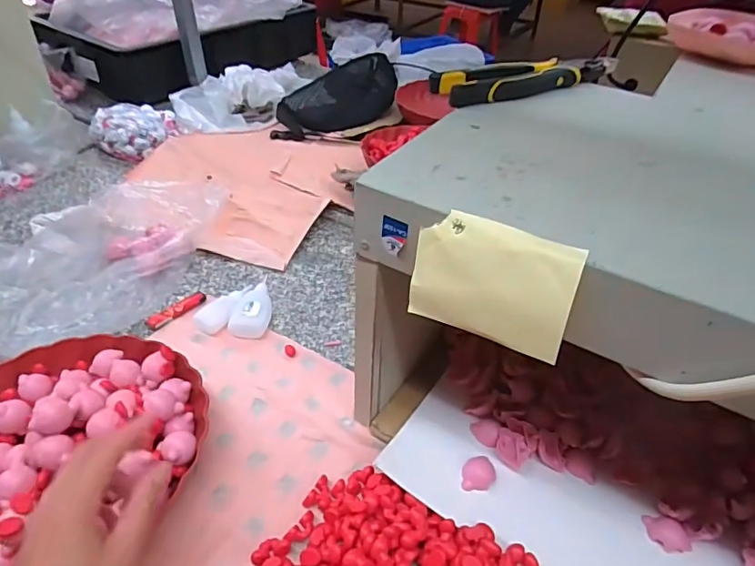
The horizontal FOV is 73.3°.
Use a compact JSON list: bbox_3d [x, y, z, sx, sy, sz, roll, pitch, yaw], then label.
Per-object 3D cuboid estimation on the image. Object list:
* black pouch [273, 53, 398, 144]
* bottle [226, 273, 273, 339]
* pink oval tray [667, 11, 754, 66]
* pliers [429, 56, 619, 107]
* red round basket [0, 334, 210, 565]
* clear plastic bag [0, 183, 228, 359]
[{"bbox_3d":[-0.078,-0.405,1.113,0.145,0.070,0.365,30,47,29],"label":"black pouch"},{"bbox_3d":[-0.146,0.026,0.633,0.044,0.027,0.110,9,41,7],"label":"bottle"},{"bbox_3d":[0.427,-0.298,0.613,0.142,0.029,0.089,34,55,27],"label":"pink oval tray"},{"bbox_3d":[0.144,-0.194,0.478,0.191,0.018,0.044,-14,43,-19],"label":"pliers"},{"bbox_3d":[-0.281,0.151,0.458,0.234,0.079,0.232,1,47,-1],"label":"red round basket"},{"bbox_3d":[-0.357,-0.044,0.652,0.189,0.088,0.314,18,42,18],"label":"clear plastic bag"}]

